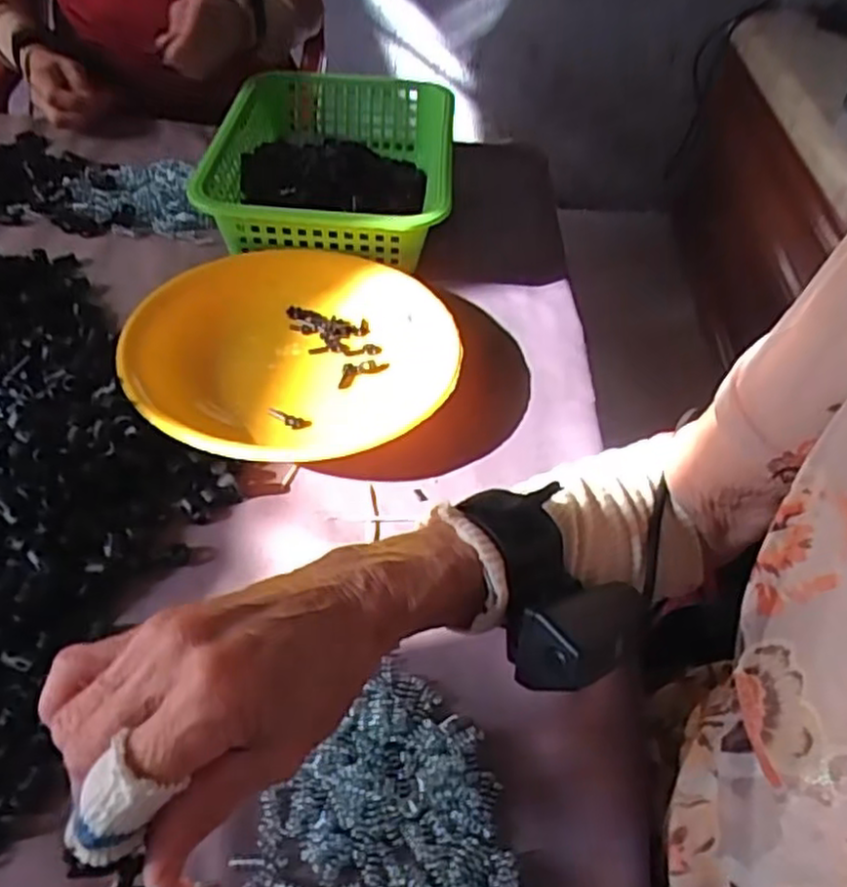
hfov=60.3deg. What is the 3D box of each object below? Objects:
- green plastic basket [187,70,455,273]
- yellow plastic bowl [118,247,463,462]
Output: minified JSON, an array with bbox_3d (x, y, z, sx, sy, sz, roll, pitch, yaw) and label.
[{"bbox_3d":[-0.090,-0.270,0.719,0.215,0.082,0.312,4,47,-2],"label":"green plastic basket"},{"bbox_3d":[-0.099,-0.073,0.556,0.246,0.049,0.225,-24,54,-25],"label":"yellow plastic bowl"}]

